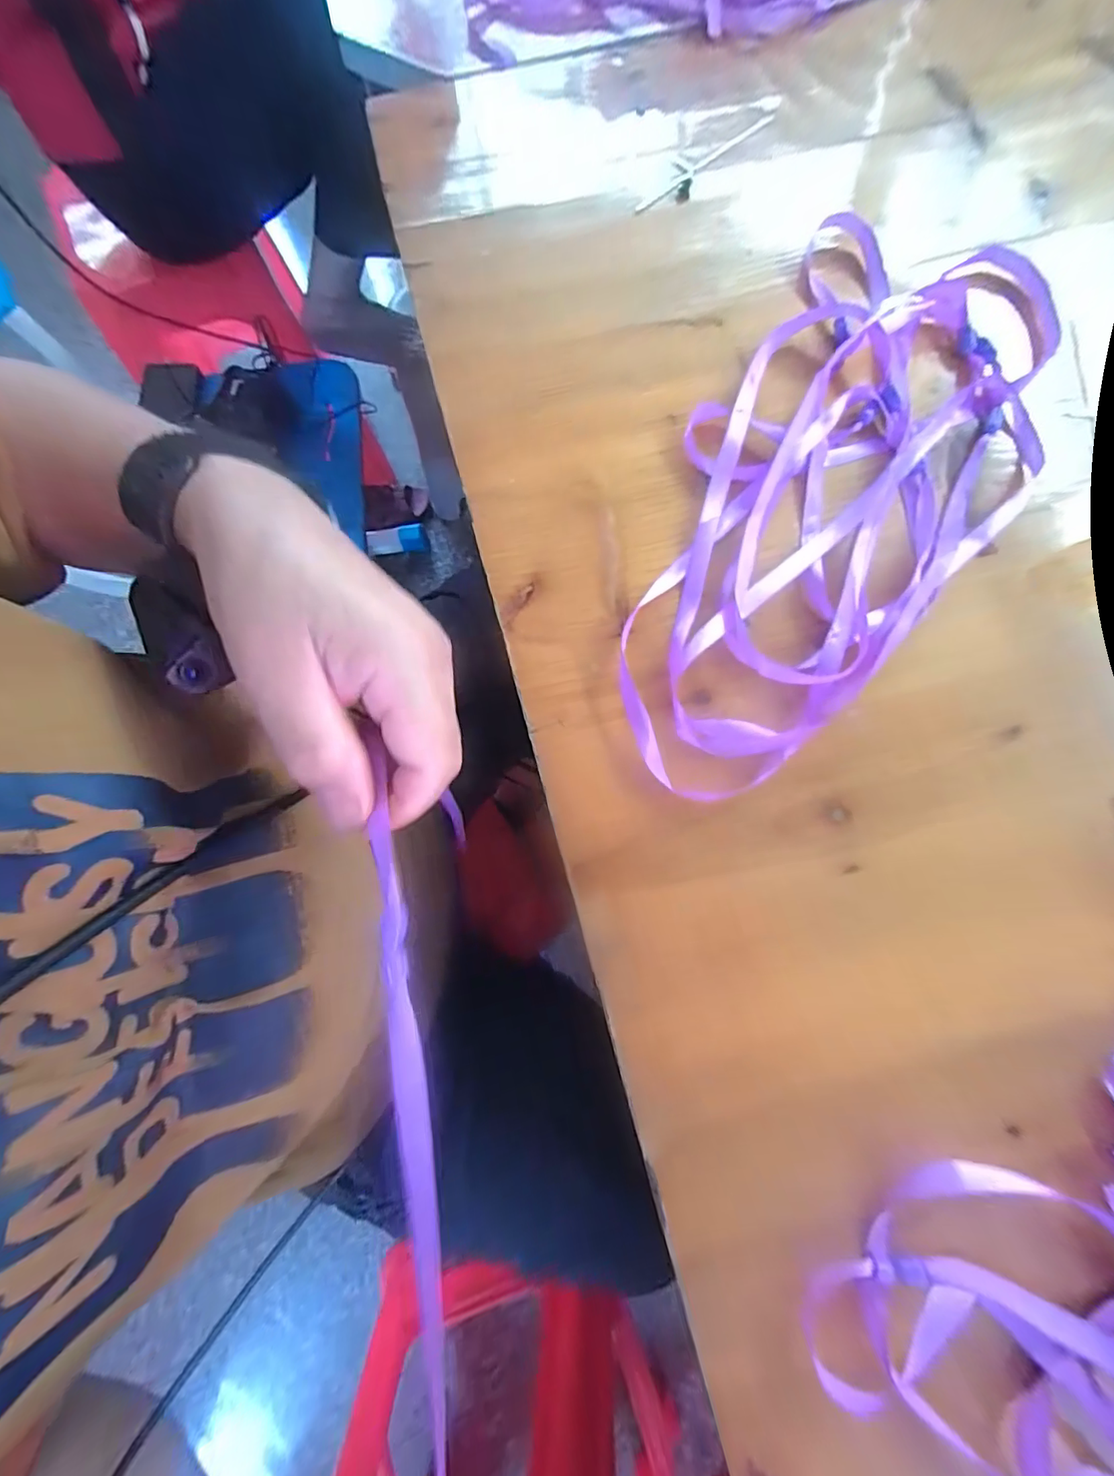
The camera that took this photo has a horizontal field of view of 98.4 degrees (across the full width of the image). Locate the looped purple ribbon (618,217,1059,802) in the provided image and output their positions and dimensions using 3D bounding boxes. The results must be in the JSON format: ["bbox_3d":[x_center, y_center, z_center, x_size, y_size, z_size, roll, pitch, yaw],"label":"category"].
[{"bbox_3d":[0.147,-0.133,0.256,0.161,0.017,0.360,33,81,7],"label":"looped purple ribbon"}]

